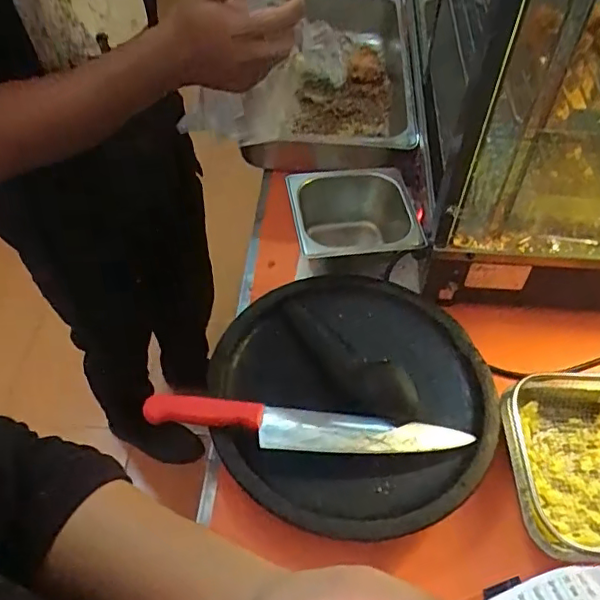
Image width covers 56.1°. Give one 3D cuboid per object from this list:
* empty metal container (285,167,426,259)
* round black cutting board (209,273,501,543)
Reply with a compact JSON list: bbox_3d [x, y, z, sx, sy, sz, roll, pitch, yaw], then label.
[{"bbox_3d":[0.083,-0.109,0.849,0.187,0.108,0.170,-5,52,-4],"label":"empty metal container"},{"bbox_3d":[0.063,0.110,0.683,0.328,0.032,0.326,2,55,-3],"label":"round black cutting board"}]

